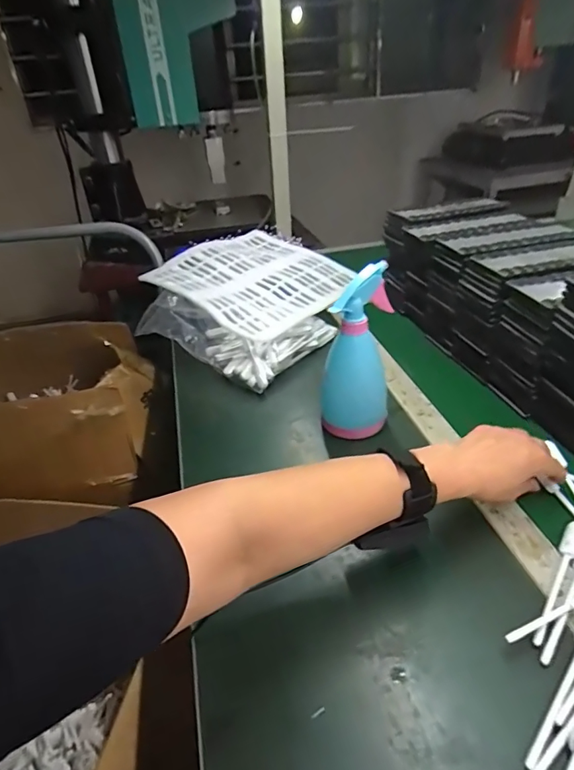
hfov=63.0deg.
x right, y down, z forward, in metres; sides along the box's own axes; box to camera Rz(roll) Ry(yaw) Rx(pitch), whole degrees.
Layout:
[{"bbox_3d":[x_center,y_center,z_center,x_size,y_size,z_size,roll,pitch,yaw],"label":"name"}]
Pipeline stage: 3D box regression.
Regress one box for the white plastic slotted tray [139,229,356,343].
[{"bbox_3d":[-0.048,-0.200,0.845,0.287,0.021,0.298,31,48,29],"label":"white plastic slotted tray"}]

